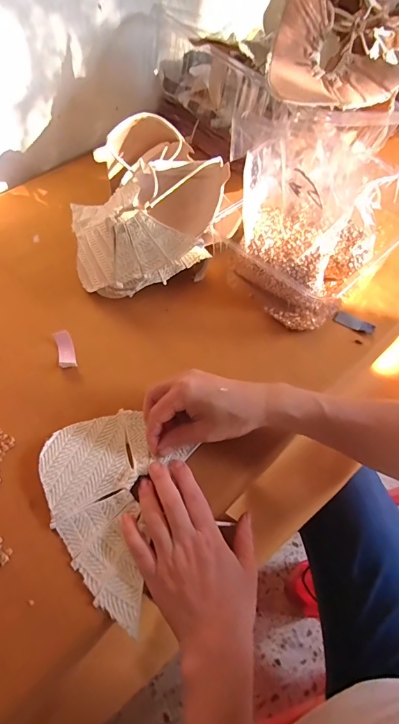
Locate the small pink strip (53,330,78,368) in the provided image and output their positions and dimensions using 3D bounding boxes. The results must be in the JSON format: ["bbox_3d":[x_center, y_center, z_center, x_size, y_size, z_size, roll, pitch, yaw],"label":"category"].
[{"bbox_3d":[-0.160,-0.015,0.464,0.019,0.006,0.052,-18,59,-12],"label":"small pink strip"}]

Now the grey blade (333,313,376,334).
[{"bbox_3d":[0.195,-0.049,0.493,0.050,0.004,0.021,28,61,17],"label":"grey blade"}]

